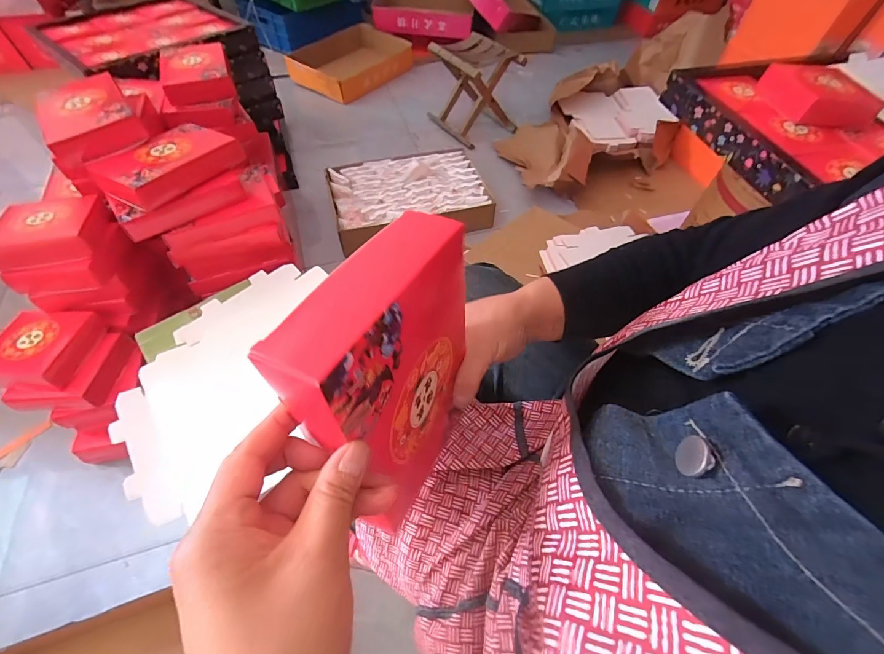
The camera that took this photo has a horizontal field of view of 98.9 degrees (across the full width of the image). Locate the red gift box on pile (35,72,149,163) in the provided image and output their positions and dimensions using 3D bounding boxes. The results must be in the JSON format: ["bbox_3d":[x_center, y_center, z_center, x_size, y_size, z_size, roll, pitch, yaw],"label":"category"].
[{"bbox_3d":[-0.608,-0.366,0.646,0.127,0.042,0.207,-33,63,-21],"label":"red gift box on pile"}]

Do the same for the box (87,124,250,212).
[{"bbox_3d":[-0.470,-0.287,0.653,0.125,0.047,0.204,30,61,17],"label":"box"}]

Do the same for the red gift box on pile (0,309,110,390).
[{"bbox_3d":[-0.664,0.032,0.627,0.143,0.032,0.135,5,56,2],"label":"red gift box on pile"}]

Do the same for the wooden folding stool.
[{"bbox_3d":[0.117,-0.898,1.431,0.238,0.275,0.298,-33,63,-21],"label":"wooden folding stool"}]

